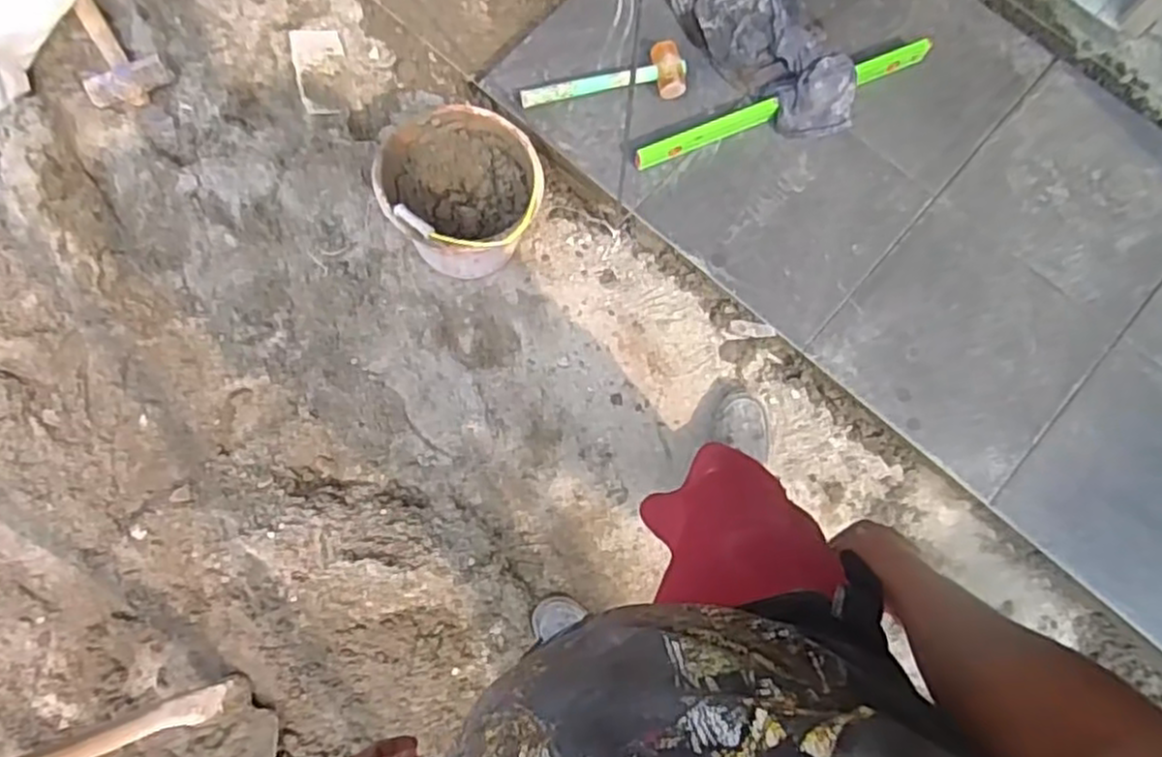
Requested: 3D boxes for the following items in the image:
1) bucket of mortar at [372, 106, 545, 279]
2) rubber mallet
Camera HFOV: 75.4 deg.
[{"bbox_3d":[-0.207,-0.326,1.345,0.260,0.219,0.293,-17,76,-3],"label":"bucket of mortar"},{"bbox_3d":[0.046,-0.563,1.455,0.321,0.050,0.104,-16,76,-5],"label":"rubber mallet"}]

